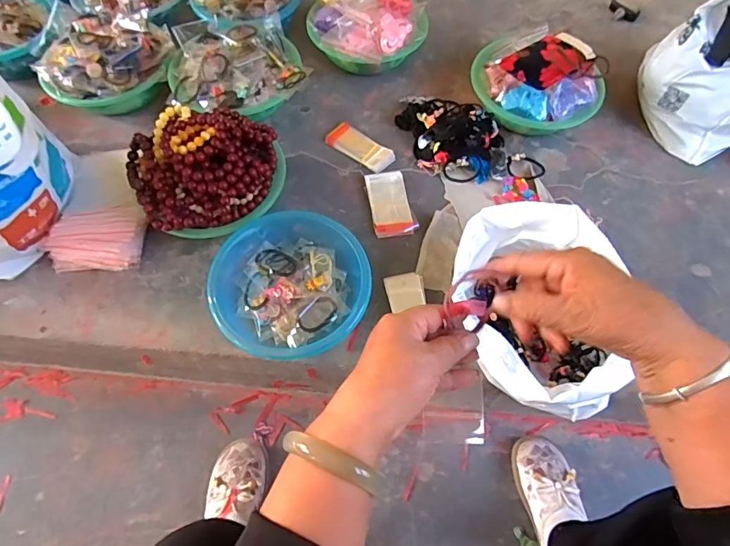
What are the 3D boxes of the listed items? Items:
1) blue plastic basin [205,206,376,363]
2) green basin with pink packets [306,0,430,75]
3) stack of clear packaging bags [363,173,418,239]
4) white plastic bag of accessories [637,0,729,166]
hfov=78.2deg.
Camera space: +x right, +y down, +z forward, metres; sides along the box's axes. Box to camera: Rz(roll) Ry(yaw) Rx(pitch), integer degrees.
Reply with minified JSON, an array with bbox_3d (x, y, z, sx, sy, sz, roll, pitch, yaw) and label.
[{"bbox_3d":[-0.113,0.016,0.671,0.213,0.077,0.221,0,64,-1],"label":"blue plastic basin"},{"bbox_3d":[0.007,-0.503,0.920,0.228,0.114,0.227,0,62,-1],"label":"green basin with pink packets"},{"bbox_3d":[0.045,-0.118,0.771,0.070,0.019,0.128,-8,64,-5],"label":"stack of clear packaging bags"},{"bbox_3d":[0.699,-0.380,0.819,0.322,0.191,0.206,-23,66,-12],"label":"white plastic bag of accessories"}]

